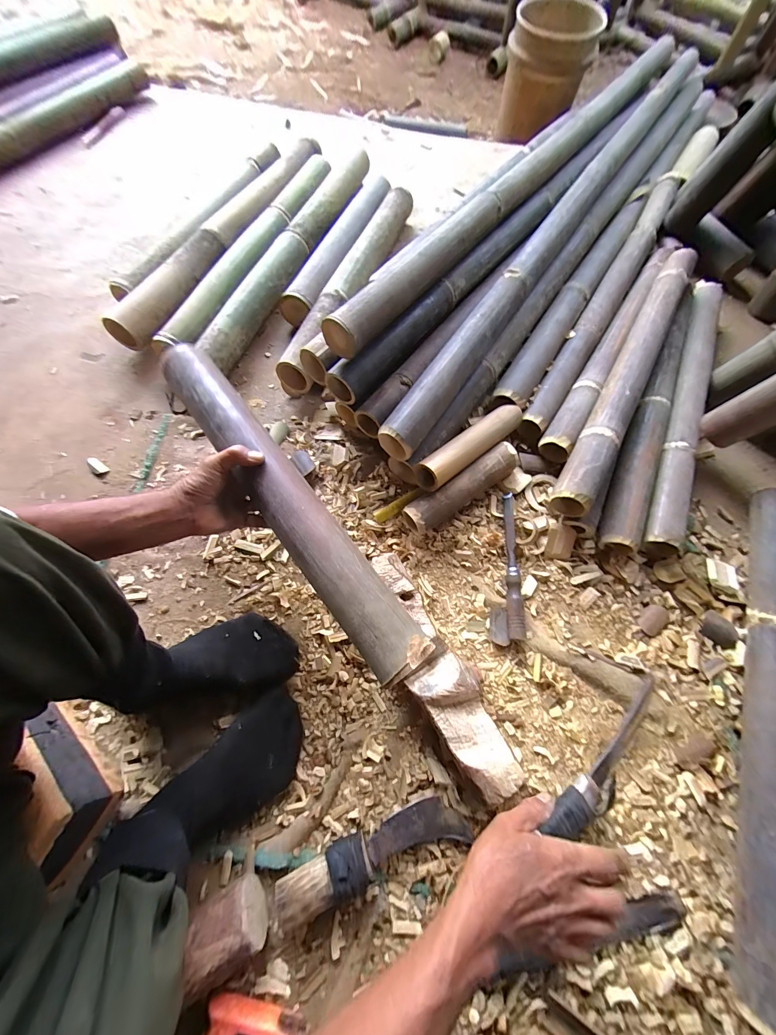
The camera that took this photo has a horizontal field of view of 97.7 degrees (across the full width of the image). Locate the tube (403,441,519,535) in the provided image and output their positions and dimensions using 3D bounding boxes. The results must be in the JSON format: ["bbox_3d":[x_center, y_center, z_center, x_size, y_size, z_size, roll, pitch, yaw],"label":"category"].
[{"bbox_3d":[0.131,-0.052,0.586,0.232,0.056,0.054,-35,71,-11],"label":"tube"}]

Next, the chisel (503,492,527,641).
[{"bbox_3d":[0.202,0.072,0.554,0.023,0.020,0.238,3,69,3],"label":"chisel"}]

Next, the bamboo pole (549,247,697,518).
[{"bbox_3d":[0.460,-0.288,0.629,0.066,0.056,0.684,30,72,12],"label":"bamboo pole"}]

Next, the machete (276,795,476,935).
[{"bbox_3d":[-0.016,0.410,0.411,0.231,0.043,0.051,-18,69,-5],"label":"machete"}]

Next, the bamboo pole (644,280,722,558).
[{"bbox_3d":[0.564,-0.230,0.633,0.060,0.052,0.670,22,71,10],"label":"bamboo pole"}]

